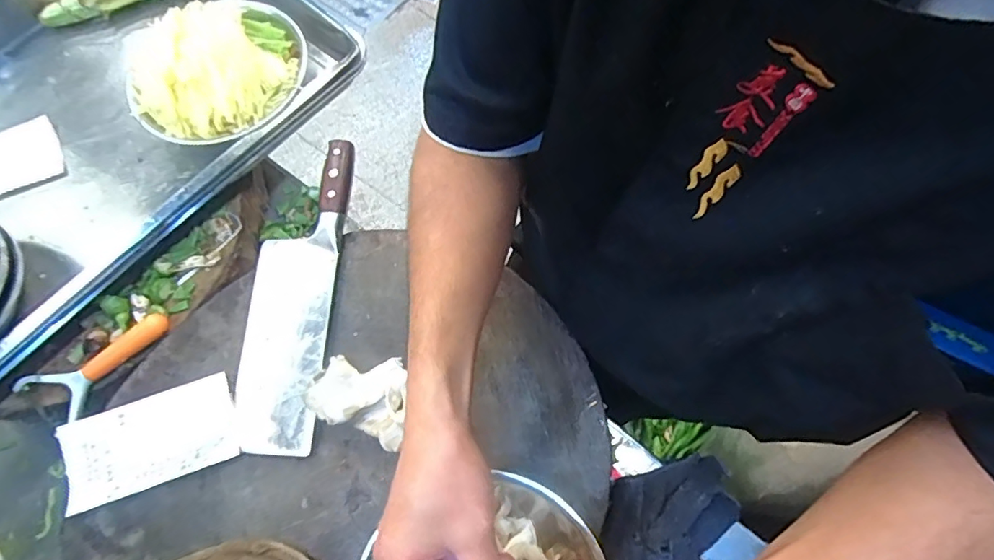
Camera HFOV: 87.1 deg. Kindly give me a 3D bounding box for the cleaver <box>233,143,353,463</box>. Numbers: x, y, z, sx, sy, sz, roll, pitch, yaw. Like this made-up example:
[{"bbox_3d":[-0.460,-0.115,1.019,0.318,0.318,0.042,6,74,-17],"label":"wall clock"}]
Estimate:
[{"bbox_3d":[-0.197,0.004,0.502,0.083,0.022,0.303,3,71,2],"label":"cleaver"}]

